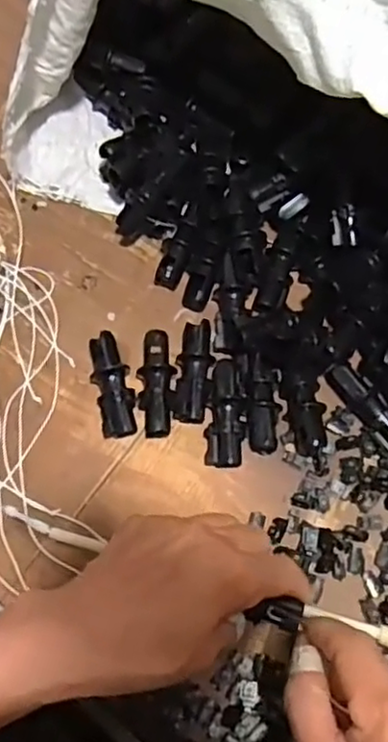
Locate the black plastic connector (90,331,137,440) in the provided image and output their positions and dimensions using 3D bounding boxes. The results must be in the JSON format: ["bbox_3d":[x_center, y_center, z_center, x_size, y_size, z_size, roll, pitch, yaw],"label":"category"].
[{"bbox_3d":[-0.051,0.009,0.421,0.023,0.022,0.066,-12,74,-6],"label":"black plastic connector"}]

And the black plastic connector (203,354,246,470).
[{"bbox_3d":[0.020,0.027,0.422,0.024,0.019,0.068,-1,73,-2],"label":"black plastic connector"}]

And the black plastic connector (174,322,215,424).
[{"bbox_3d":[0.001,0.000,0.428,0.022,0.021,0.066,9,73,1],"label":"black plastic connector"}]

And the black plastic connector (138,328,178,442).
[{"bbox_3d":[-0.024,0.009,0.424,0.022,0.023,0.067,1,73,-2],"label":"black plastic connector"}]

